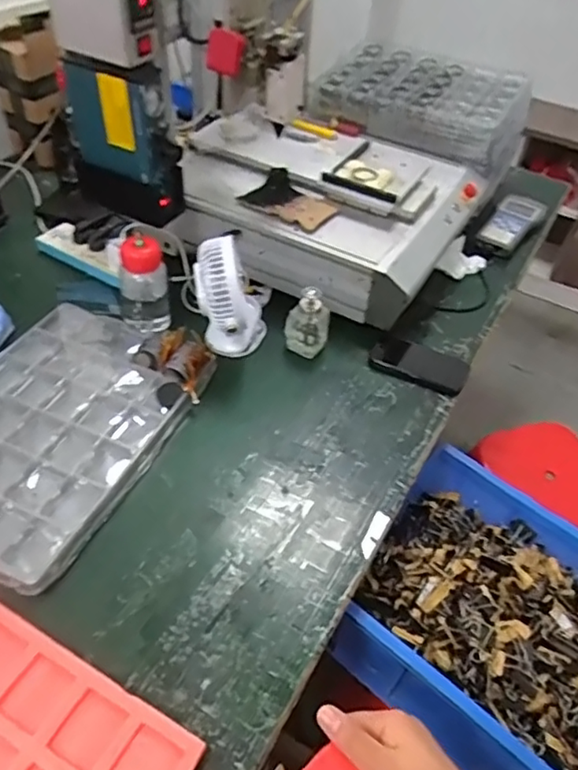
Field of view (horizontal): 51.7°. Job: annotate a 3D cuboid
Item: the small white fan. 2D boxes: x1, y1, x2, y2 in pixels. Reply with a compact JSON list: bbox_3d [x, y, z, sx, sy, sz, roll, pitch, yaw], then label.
[{"bbox_3d":[-0.088,-0.129,0.958,0.120,0.200,0.135,0,46,-7],"label":"small white fan"}]

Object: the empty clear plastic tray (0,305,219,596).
[{"bbox_3d":[-0.339,0.044,0.865,0.304,0.032,0.455,20,47,13],"label":"empty clear plastic tray"}]

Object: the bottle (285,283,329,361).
[{"bbox_3d":[0.033,-0.116,1.017,0.072,0.109,0.073,7,46,0],"label":"bottle"}]

